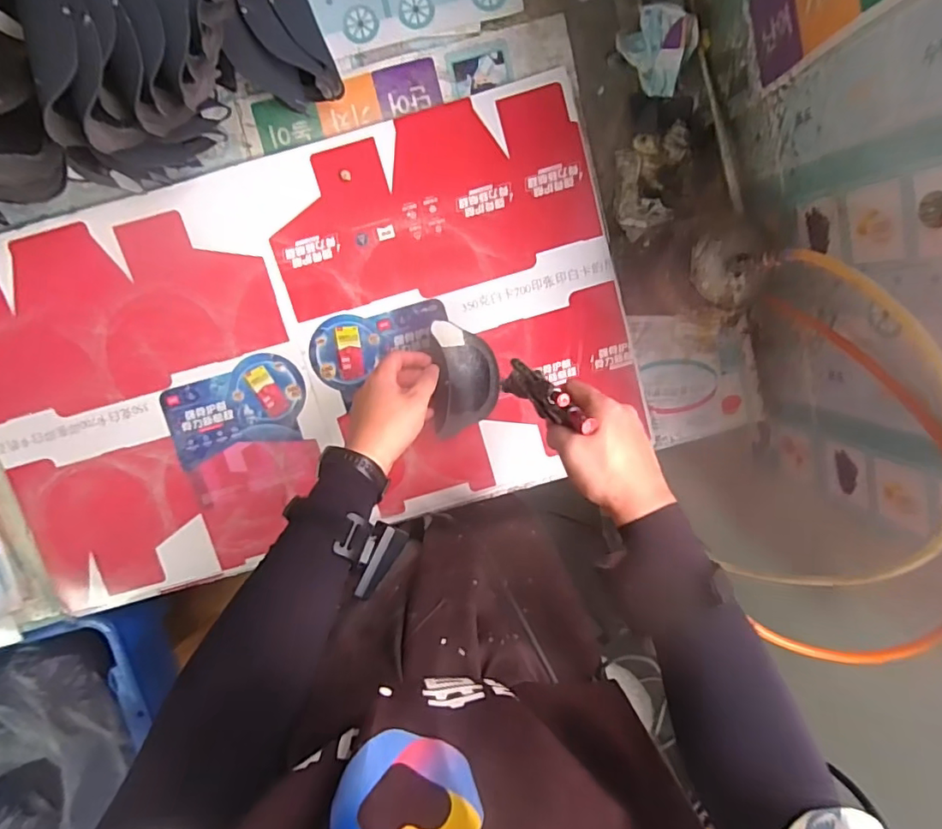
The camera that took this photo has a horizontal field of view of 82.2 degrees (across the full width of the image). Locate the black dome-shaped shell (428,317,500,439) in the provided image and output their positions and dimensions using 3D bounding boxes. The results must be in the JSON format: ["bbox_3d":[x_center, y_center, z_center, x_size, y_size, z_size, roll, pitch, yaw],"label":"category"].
[{"bbox_3d":[-0.005,-0.041,0.639,0.073,0.087,0.133,-2,98,-1],"label":"black dome-shaped shell"}]

